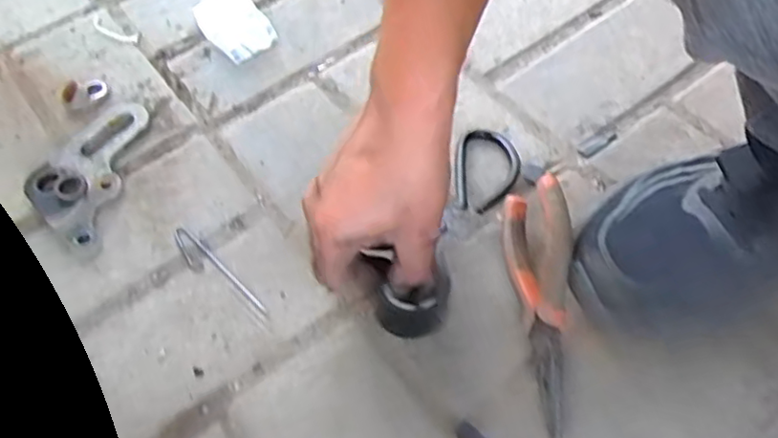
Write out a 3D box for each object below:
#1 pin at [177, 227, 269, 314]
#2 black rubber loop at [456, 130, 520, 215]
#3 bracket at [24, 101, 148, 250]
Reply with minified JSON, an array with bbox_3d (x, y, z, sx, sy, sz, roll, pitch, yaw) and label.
[{"bbox_3d":[-0.122,0.036,0.430,0.097,0.004,0.016,38,66,24],"label":"pin"},{"bbox_3d":[0.071,-0.035,0.450,0.044,0.011,0.080,1,48,7],"label":"black rubber loop"},{"bbox_3d":[-0.231,-0.038,0.472,0.062,0.013,0.127,6,57,7],"label":"bracket"}]

